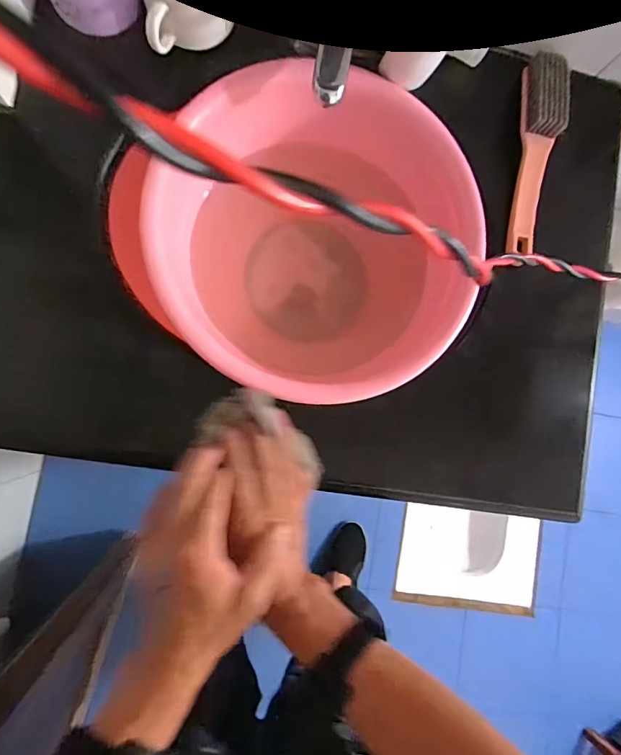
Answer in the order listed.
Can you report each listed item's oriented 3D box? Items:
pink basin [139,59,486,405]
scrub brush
[{"bbox_3d":[0.008,-0.153,0.509,0.326,0.150,0.332,1,86,-9],"label":"pink basin"},{"bbox_3d":[0.250,-0.243,0.476,0.042,0.040,0.225,7,85,-8],"label":"scrub brush"}]

